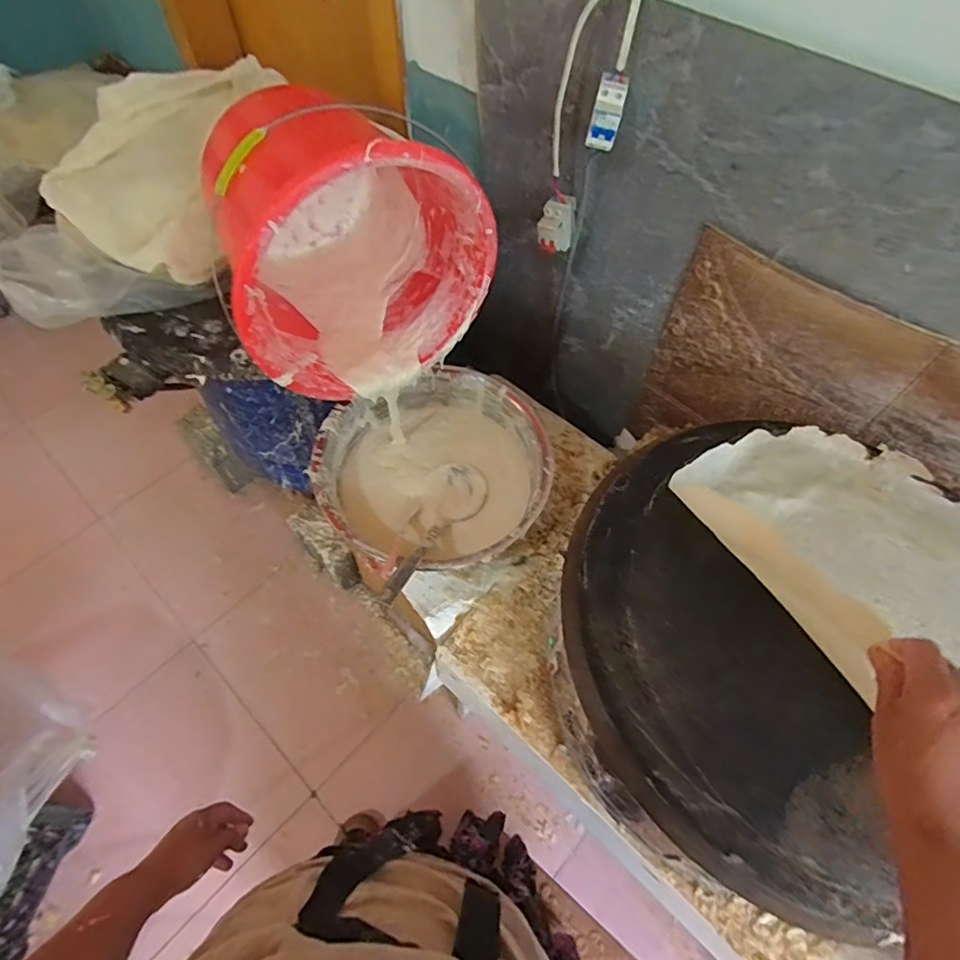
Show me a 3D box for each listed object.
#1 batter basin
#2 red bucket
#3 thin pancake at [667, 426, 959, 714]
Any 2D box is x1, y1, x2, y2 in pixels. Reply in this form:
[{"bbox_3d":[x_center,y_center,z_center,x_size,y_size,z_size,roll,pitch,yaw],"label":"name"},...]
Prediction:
[{"bbox_3d":[-0.079,-0.012,0.960,0.372,0.116,0.375,1,59,-1],"label":"batter basin"},{"bbox_3d":[-0.218,-0.363,0.817,0.349,0.349,0.342,-29,64,-17],"label":"red bucket"},{"bbox_3d":[0.459,0.094,0.623,0.286,0.047,0.428,-33,65,-19],"label":"thin pancake"}]

